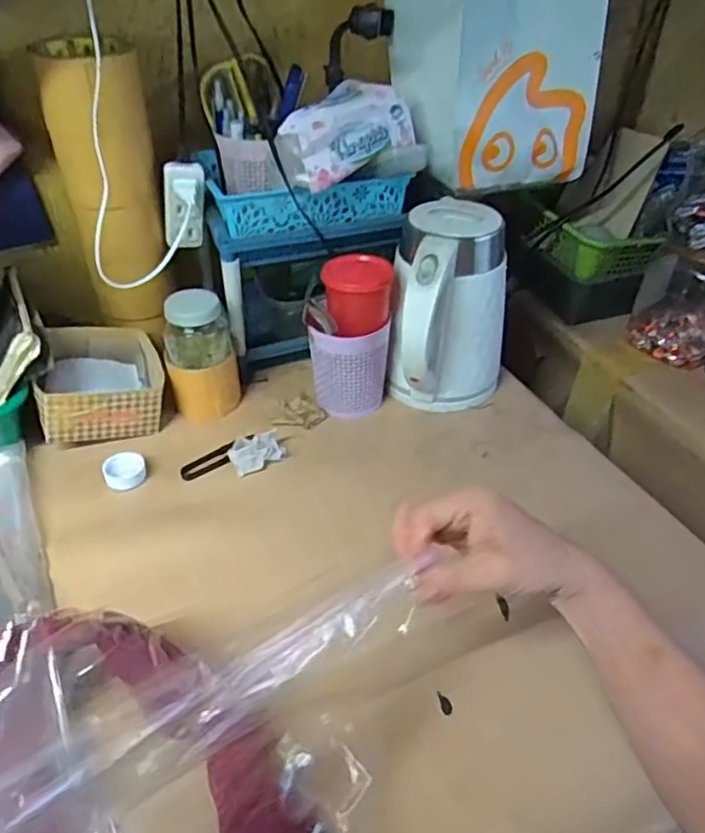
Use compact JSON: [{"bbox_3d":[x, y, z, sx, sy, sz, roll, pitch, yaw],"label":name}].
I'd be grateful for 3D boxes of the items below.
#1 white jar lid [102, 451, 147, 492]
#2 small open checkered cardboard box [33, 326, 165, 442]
[{"bbox_3d":[-0.241,0.058,0.670,0.042,0.019,0.037,-19,44,-22],"label":"white jar lid"},{"bbox_3d":[-0.291,-0.046,0.737,0.122,0.064,0.150,-11,42,-15],"label":"small open checkered cardboard box"}]

